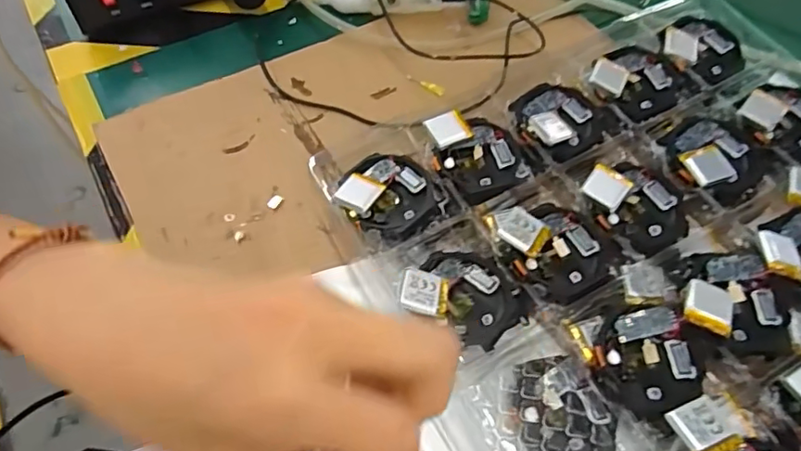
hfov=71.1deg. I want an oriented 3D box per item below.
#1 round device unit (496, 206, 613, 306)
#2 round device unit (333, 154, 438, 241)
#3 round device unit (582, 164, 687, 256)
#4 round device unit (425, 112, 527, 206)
[{"bbox_3d":[0.081,0.011,0.288,0.050,0.015,0.052,0,58,1],"label":"round device unit"},{"bbox_3d":[-0.006,-0.015,0.305,0.050,0.014,0.046,8,55,-12],"label":"round device unit"},{"bbox_3d":[0.130,-0.013,0.306,0.054,0.017,0.047,34,64,20],"label":"round device unit"},{"bbox_3d":[0.045,-0.041,0.327,0.050,0.012,0.056,-14,76,-13],"label":"round device unit"}]

